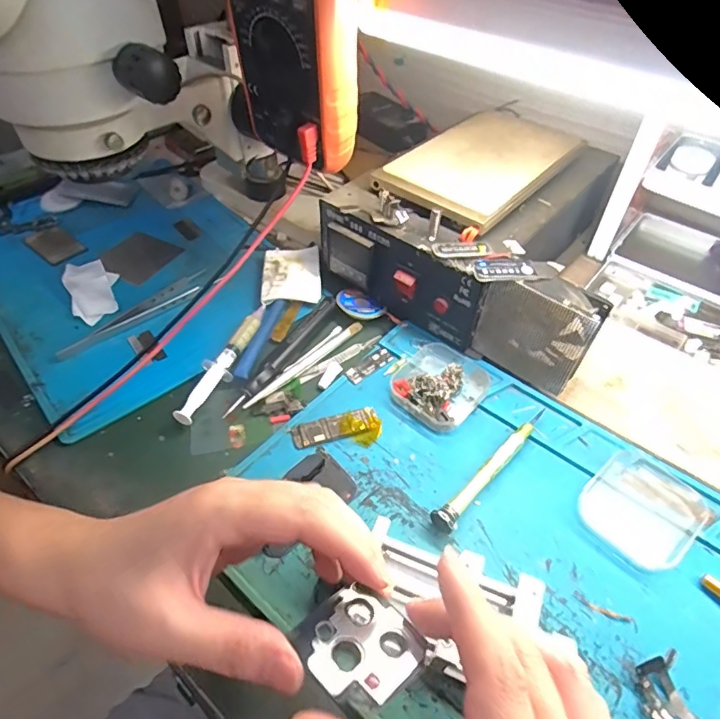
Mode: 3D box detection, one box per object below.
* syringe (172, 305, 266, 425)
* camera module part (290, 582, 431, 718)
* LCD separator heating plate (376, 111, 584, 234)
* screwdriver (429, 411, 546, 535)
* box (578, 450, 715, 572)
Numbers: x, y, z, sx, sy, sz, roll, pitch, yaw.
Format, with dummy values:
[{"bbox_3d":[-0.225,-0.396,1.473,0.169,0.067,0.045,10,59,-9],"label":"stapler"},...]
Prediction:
[{"bbox_3d":[-0.111,0.000,0.405,0.021,0.014,0.126,16,50,13],"label":"syringe"},{"bbox_3d":[0.001,0.120,0.209,0.046,0.005,0.046,32,35,31],"label":"camera module part"},{"bbox_3d":[0.109,-0.177,0.443,0.110,0.011,0.189,32,55,25],"label":"LCD separator heating plate"},{"bbox_3d":[0.095,0.074,0.343,0.125,0.015,0.015,-34,57,-27],"label":"screwdriver"},{"bbox_3d":[0.187,0.095,0.326,0.078,0.011,0.065,-31,55,-25],"label":"box"}]

